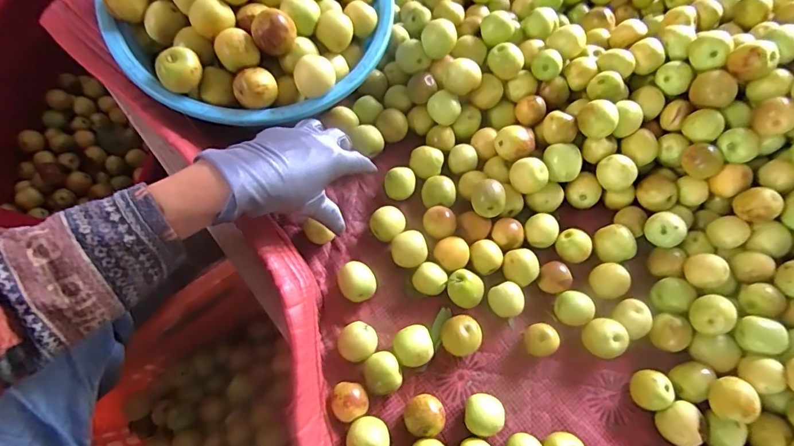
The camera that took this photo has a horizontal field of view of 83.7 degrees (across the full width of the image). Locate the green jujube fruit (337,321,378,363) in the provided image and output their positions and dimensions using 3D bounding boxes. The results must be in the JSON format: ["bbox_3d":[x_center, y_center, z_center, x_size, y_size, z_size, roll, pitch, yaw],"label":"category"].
[{"bbox_3d":[-0.035,0.106,0.392,0.034,0.025,0.032,1,68,-2],"label":"green jujube fruit"}]

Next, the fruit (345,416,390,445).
[{"bbox_3d":[-0.023,0.176,0.359,0.033,0.030,0.033,1,68,-2],"label":"fruit"}]

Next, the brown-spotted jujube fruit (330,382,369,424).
[{"bbox_3d":[-0.039,0.149,0.372,0.030,0.025,0.031,1,68,-2],"label":"brown-spotted jujube fruit"}]

